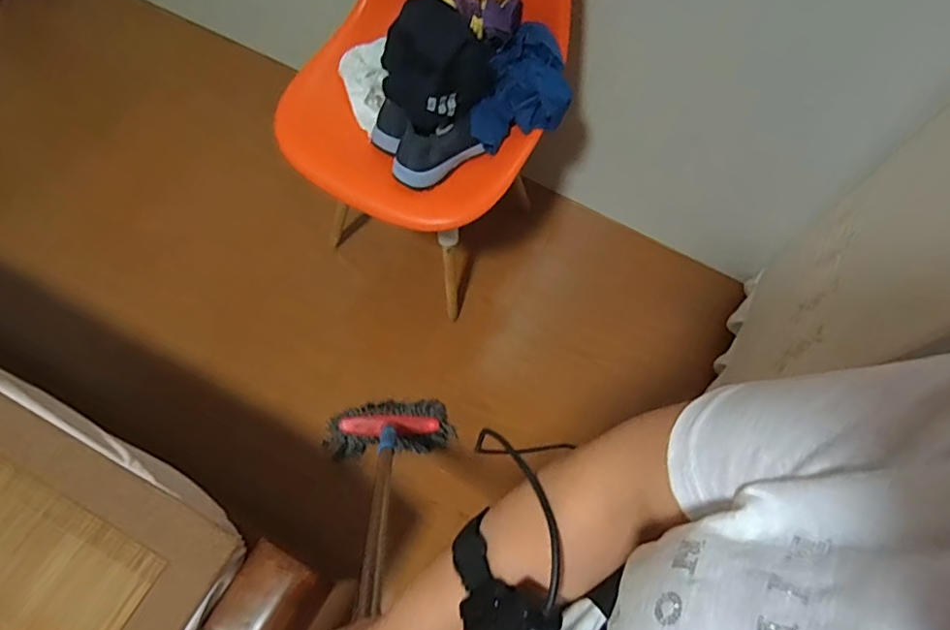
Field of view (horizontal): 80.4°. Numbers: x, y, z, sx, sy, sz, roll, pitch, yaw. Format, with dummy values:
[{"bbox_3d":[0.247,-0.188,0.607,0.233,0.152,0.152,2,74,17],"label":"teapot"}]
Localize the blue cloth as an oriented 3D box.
[{"bbox_3d":[0.093,-0.391,0.994,0.141,0.099,0.213,27,68,8],"label":"blue cloth"}]

